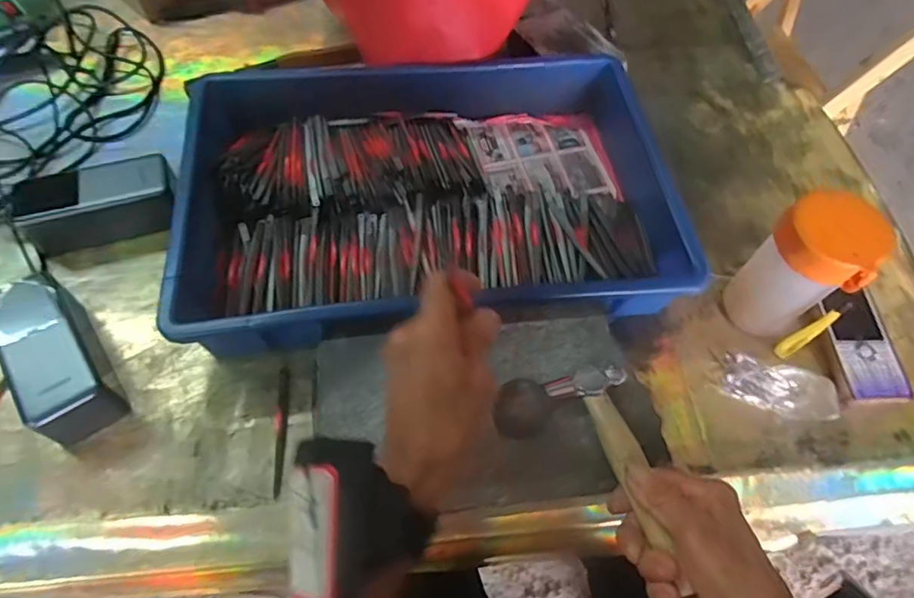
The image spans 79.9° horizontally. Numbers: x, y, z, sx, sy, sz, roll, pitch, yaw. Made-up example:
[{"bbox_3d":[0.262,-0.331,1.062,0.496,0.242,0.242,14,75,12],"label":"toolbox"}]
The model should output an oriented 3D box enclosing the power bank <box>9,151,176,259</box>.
[{"bbox_3d":[-0.321,-0.088,0.497,0.125,0.051,0.063,-12,63,-10],"label":"power bank"}]

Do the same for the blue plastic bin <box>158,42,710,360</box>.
[{"bbox_3d":[-0.028,-0.111,0.517,0.418,0.075,0.319,-5,62,-7],"label":"blue plastic bin"}]

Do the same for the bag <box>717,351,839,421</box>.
[{"bbox_3d":[0.273,0.070,0.461,0.081,0.022,0.048,19,62,6],"label":"bag"}]

